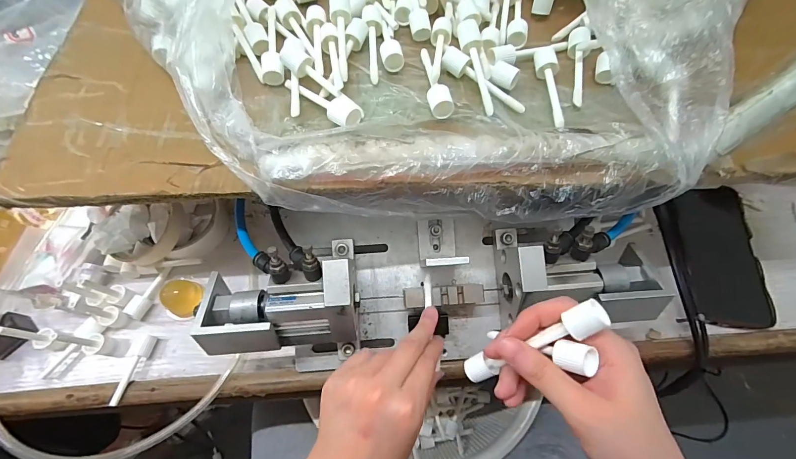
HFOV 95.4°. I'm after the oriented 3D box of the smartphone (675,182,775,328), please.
[{"bbox_3d":[0.354,0.025,0.397,0.084,0.014,0.157,5,70,-2],"label":"smartphone"}]

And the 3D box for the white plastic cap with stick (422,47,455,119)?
[{"bbox_3d":[0.030,-0.129,0.303,0.018,0.016,0.083,-7,66,-4],"label":"white plastic cap with stick"}]

